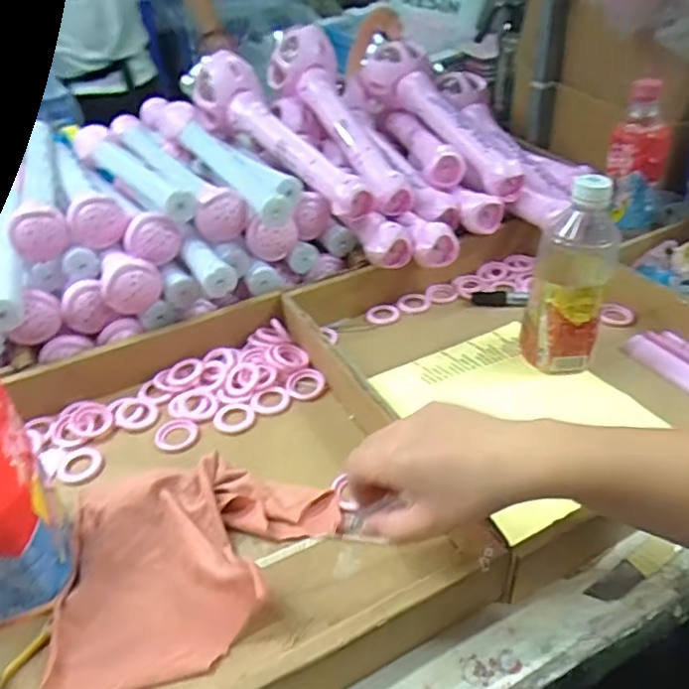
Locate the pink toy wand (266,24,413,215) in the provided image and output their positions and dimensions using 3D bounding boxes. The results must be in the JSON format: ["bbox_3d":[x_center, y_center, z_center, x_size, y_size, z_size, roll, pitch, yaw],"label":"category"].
[{"bbox_3d":[-0.006,-0.280,0.752,0.077,0.069,0.317,-19,62,-19],"label":"pink toy wand"}]

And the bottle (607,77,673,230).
[{"bbox_3d":[0.339,-0.217,0.700,0.064,0.155,0.071,16,42,23],"label":"bottle"}]

